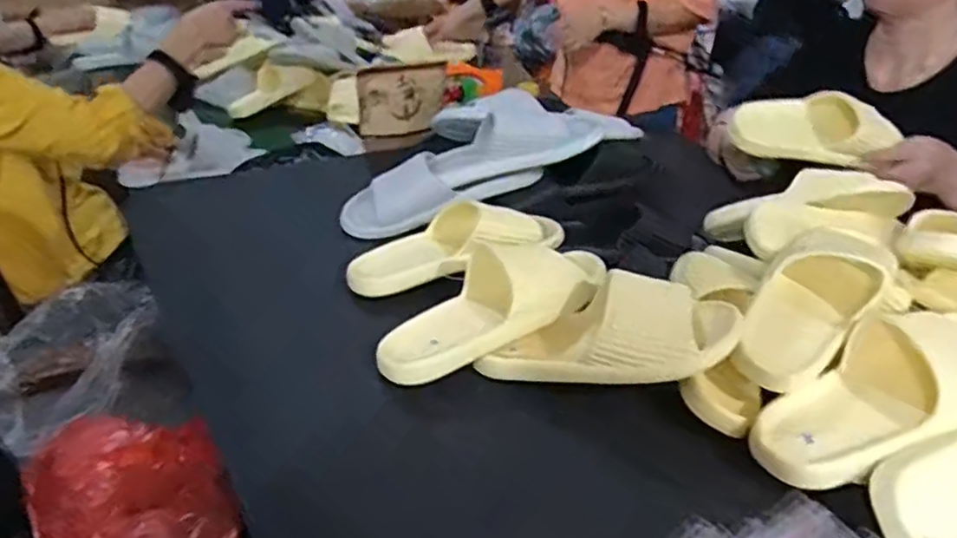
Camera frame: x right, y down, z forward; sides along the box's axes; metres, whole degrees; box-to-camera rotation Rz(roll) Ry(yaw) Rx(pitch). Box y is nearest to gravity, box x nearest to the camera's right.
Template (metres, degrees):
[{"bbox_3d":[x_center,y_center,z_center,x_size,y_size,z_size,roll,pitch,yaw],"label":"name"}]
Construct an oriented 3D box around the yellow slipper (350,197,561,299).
[{"bbox_3d":[-0.026,-0.032,0.789,0.256,0.072,0.095,-6,32,-17],"label":"yellow slipper"}]

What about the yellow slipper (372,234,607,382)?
[{"bbox_3d":[0.009,0.027,0.673,0.245,0.073,0.099,-29,38,-14],"label":"yellow slipper"}]

